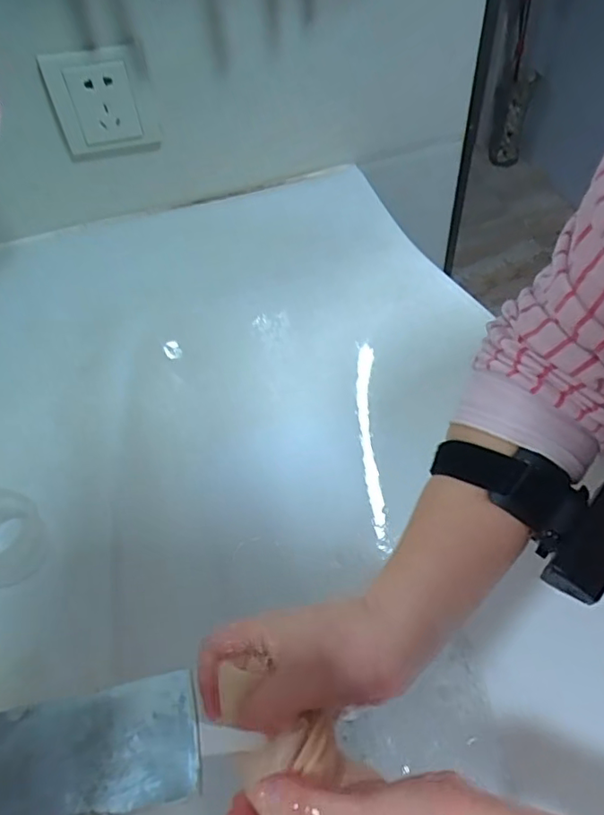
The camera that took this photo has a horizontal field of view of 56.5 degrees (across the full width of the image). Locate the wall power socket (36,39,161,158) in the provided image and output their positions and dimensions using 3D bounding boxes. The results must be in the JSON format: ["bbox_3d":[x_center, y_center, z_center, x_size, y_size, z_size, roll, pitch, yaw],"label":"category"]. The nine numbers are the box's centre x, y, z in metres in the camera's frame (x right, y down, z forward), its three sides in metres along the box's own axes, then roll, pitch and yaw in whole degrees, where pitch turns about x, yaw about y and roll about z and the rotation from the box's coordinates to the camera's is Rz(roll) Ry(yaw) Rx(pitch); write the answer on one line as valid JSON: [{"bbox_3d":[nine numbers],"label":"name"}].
[{"bbox_3d":[-0.179,-0.276,0.509,0.085,0.088,0.013,-21,53,-7],"label":"wall power socket"}]

